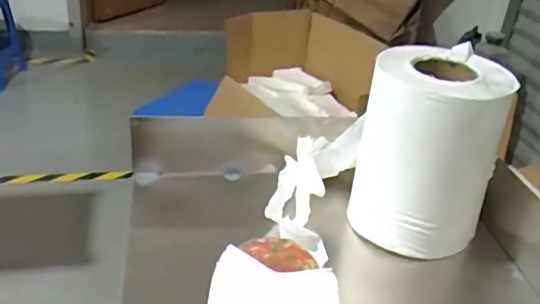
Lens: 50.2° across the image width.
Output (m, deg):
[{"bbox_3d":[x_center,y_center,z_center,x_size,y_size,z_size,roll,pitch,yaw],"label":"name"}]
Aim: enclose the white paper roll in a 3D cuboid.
[{"bbox_3d":[0.202,-0.002,0.759,0.163,0.230,0.154,8,30,6],"label":"white paper roll"}]

